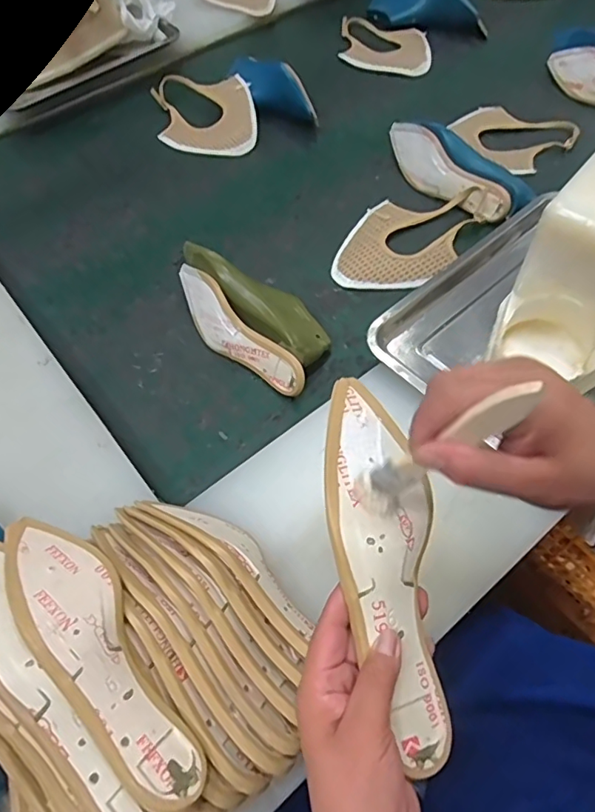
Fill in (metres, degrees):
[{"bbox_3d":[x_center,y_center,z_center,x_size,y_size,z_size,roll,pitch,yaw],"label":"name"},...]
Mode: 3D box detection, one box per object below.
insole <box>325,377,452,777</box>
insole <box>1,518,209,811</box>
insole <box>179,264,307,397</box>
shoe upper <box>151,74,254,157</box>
[{"bbox_3d":[0.058,0.096,0.340,0.066,0.039,0.244,-9,74,-3],"label":"insole"},{"bbox_3d":[-0.148,0.167,0.379,0.062,0.046,0.241,-37,64,-18],"label":"insole"},{"bbox_3d":[-0.080,-0.097,0.664,0.249,0.070,0.035,41,32,20],"label":"insole"},{"bbox_3d":[-0.168,-0.537,0.956,0.174,0.036,0.241,-11,59,-4],"label":"shoe upper"}]

